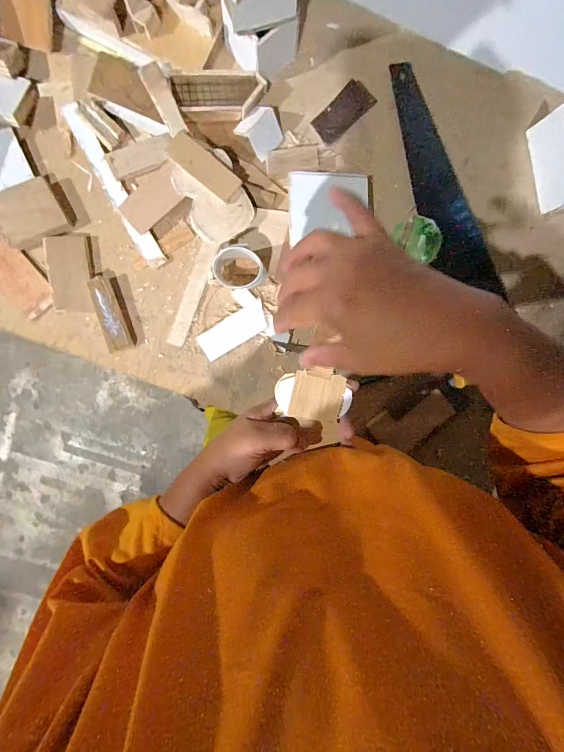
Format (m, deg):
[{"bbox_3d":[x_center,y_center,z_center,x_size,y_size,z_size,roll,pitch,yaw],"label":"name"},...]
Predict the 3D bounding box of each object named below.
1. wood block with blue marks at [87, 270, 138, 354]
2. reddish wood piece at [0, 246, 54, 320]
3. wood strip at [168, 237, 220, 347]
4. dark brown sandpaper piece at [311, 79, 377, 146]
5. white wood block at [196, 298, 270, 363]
[{"bbox_3d":[-0.210,-0.081,0.414,0.032,0.015,0.098,-13,94,-1],"label":"wood block with blue marks"},{"bbox_3d":[-0.327,-0.120,0.413,0.053,0.013,0.094,-36,94,1],"label":"reddish wood piece"},{"bbox_3d":[-0.113,-0.103,0.423,0.022,0.008,0.134,19,93,-3],"label":"wood strip"},{"bbox_3d":[0.077,-0.335,0.423,0.086,0.004,0.039,-44,94,1],"label":"dark brown sandpaper piece"},{"bbox_3d":[-0.061,-0.057,0.429,0.091,0.010,0.037,-32,94,0],"label":"white wood block"}]

